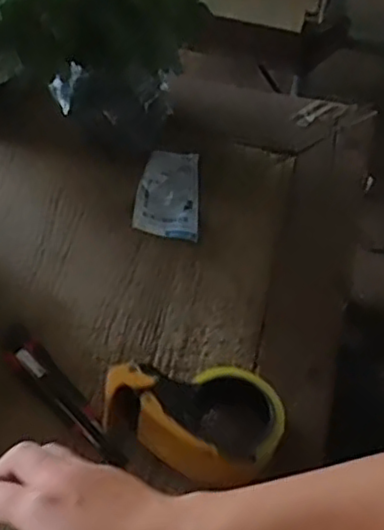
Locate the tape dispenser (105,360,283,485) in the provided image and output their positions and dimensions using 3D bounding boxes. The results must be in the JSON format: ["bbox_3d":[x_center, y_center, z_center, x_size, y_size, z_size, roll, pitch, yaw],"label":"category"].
[{"bbox_3d":[0.003,0.146,0.688,0.171,0.079,0.118,29,68,12],"label":"tape dispenser"}]

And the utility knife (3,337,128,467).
[{"bbox_3d":[-0.134,0.148,0.724,0.039,0.008,0.168,-39,71,-17],"label":"utility knife"}]

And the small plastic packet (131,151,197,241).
[{"bbox_3d":[-0.030,-0.086,0.813,0.072,0.013,0.119,2,64,-1],"label":"small plastic packet"}]

